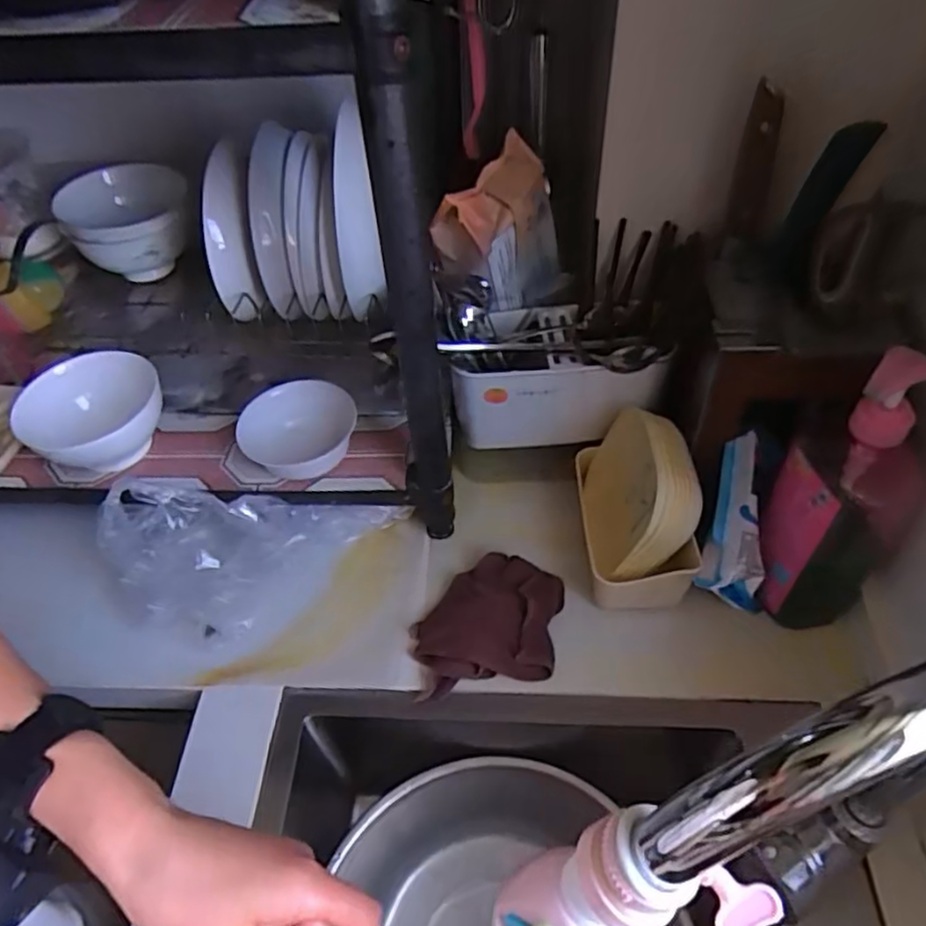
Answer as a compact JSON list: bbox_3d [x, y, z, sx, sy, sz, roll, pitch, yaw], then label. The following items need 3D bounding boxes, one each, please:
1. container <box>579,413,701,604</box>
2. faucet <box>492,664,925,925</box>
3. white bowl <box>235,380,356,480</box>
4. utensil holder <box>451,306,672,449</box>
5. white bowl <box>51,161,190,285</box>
[{"bbox_3d":[0.155,0.035,0.606,0.082,0.115,0.156,-2,50,3],"label":"container"},{"bbox_3d":[0.128,0.178,0.300,0.229,0.288,0.046,-14,50,-7],"label":"faucet"},{"bbox_3d":[-0.151,-0.026,0.633,0.108,0.048,0.093,-23,52,-14],"label":"white bowl"},{"bbox_3d":[0.091,-0.082,0.650,0.182,0.099,0.100,2,50,6],"label":"utensil holder"},{"bbox_3d":[-0.359,-0.254,0.751,0.113,0.110,0.117,-2,50,3],"label":"white bowl"}]

